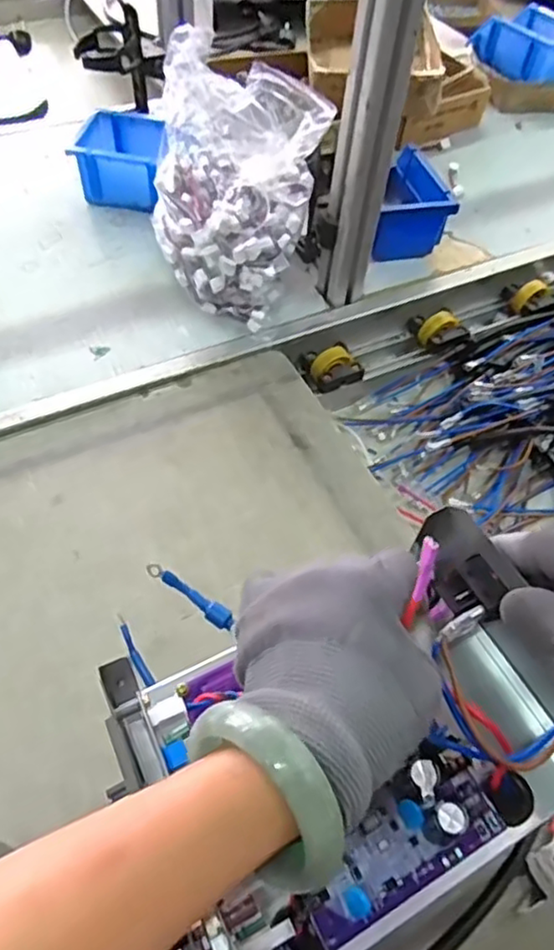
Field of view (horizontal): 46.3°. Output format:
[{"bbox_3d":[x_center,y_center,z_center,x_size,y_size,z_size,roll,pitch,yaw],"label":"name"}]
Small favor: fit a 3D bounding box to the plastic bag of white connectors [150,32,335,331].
[{"bbox_3d":[-0.041,-0.277,0.654,0.164,0.210,0.160,2,56,-3],"label":"plastic bag of white connectors"}]

